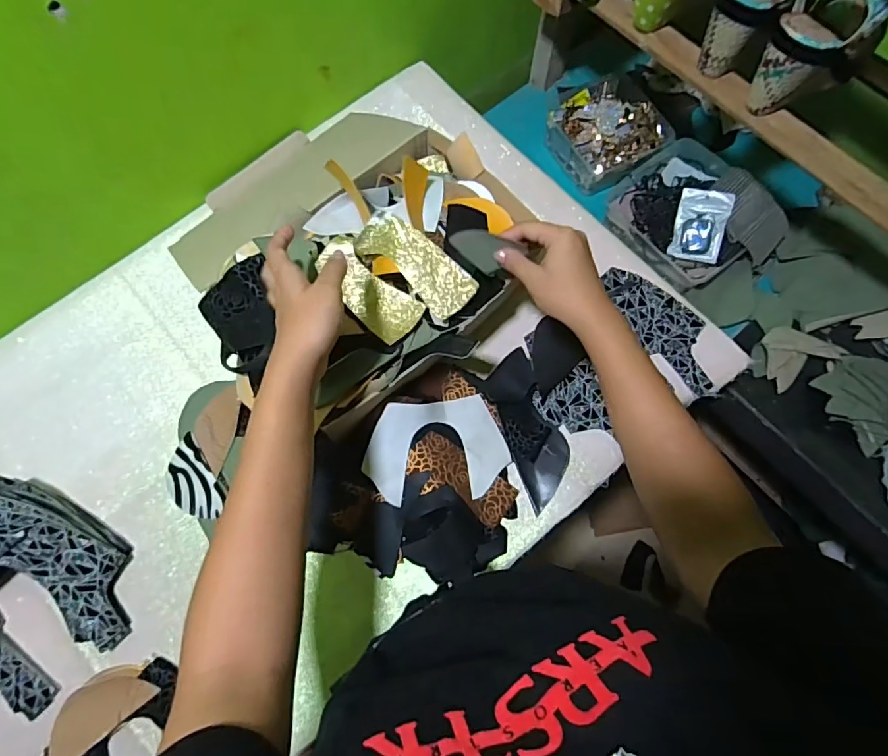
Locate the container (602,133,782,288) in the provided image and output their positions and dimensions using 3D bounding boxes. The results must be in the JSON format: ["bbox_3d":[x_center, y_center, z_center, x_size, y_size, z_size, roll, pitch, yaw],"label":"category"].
[{"bbox_3d":[0.383,-0.256,0.759,0.195,0.073,0.230,-36,76,-11],"label":"container"}]

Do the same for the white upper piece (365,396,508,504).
[{"bbox_3d":[-0.007,0.081,0.562,0.161,0.045,0.114,-9,75,-20],"label":"white upper piece"}]

